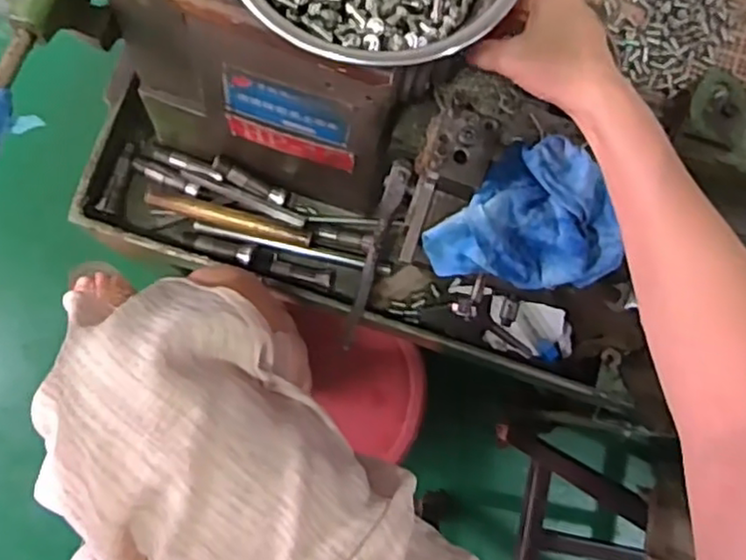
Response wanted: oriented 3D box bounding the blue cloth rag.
[{"bbox_3d":[0.099,-0.044,0.463,0.123,0.033,0.098,-4,82,-4],"label":"blue cloth rag"}]

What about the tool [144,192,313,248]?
[{"bbox_3d":[-0.136,-0.059,0.652,0.158,0.015,0.018,14,81,-1],"label":"tool"}]

